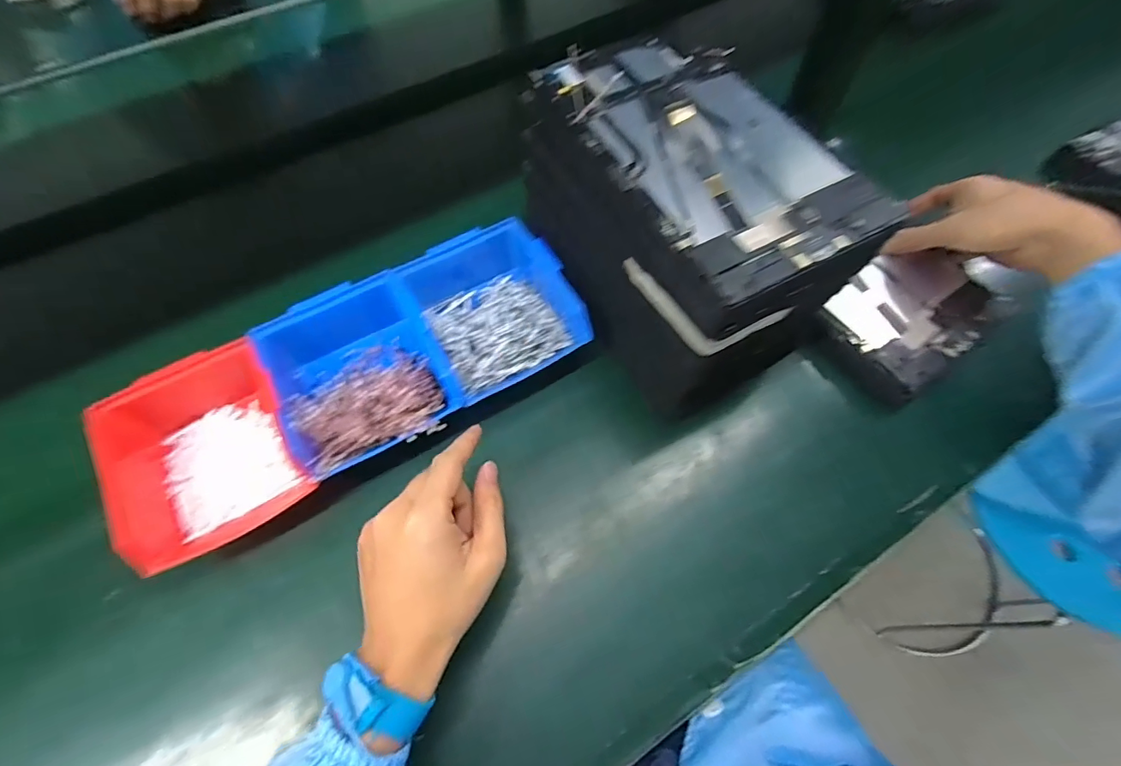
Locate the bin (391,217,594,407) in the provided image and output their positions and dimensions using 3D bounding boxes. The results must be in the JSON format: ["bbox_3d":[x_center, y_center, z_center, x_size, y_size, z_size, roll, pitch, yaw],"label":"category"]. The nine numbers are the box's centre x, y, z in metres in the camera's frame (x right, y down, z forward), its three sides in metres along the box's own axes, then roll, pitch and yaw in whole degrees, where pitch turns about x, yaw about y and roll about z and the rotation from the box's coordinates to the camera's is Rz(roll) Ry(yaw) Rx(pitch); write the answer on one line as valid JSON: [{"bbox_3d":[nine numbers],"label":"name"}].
[{"bbox_3d":[-0.063,-0.070,0.432,0.124,0.062,0.151,-29,67,-14],"label":"bin"}]

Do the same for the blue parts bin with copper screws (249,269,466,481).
[{"bbox_3d":[-0.163,-0.005,0.402,0.126,0.070,0.146,-25,66,-12],"label":"blue parts bin with copper screws"}]

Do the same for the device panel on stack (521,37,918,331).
[{"bbox_3d":[0.101,-0.159,0.334,0.150,0.030,0.235,-26,66,-12],"label":"device panel on stack"}]

